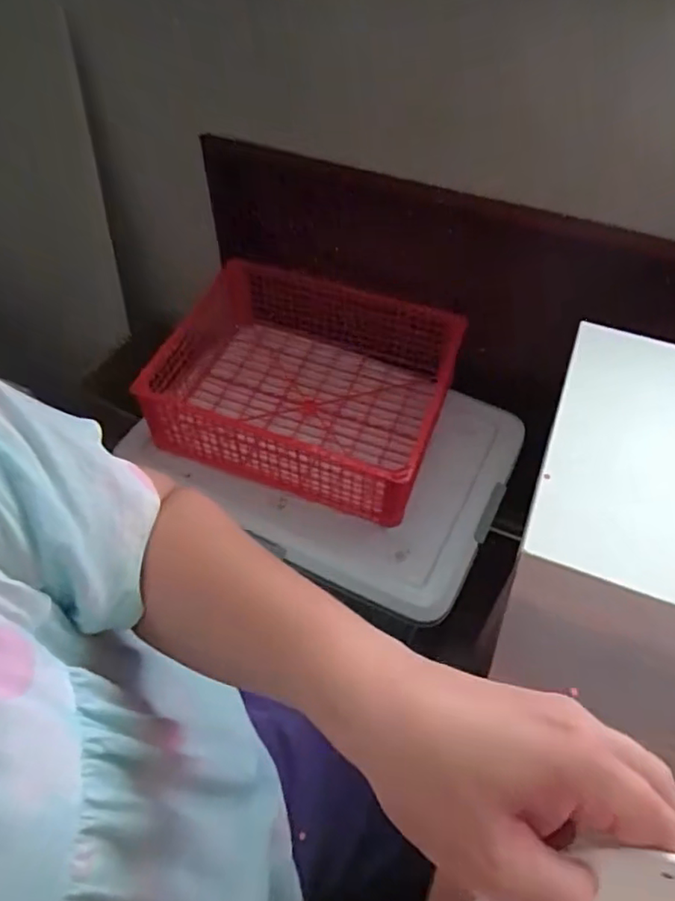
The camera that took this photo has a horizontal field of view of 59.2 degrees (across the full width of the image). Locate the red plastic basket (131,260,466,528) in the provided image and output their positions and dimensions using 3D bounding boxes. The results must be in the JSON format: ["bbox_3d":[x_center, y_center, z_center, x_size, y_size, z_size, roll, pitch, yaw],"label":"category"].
[{"bbox_3d":[-0.062,-0.116,0.972,0.452,0.140,0.318,16,54,13],"label":"red plastic basket"}]

